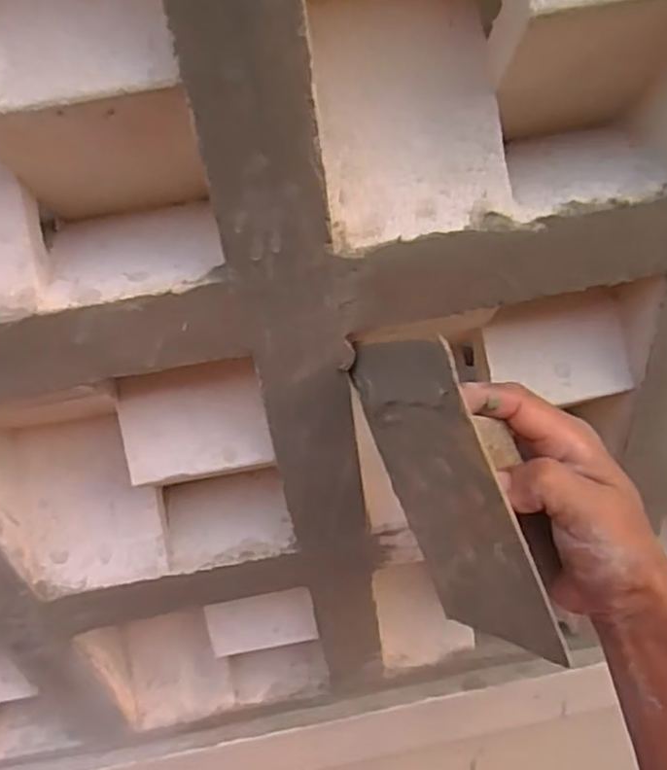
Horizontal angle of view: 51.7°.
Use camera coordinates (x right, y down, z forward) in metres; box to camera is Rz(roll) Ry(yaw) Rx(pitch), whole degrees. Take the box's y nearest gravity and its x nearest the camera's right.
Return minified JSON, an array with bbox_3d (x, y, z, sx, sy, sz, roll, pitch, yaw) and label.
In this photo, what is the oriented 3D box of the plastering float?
[{"bbox_3d":[0.066,0.047,0.330,0.041,0.156,0.081,-29,12,-23],"label":"plastering float"}]

